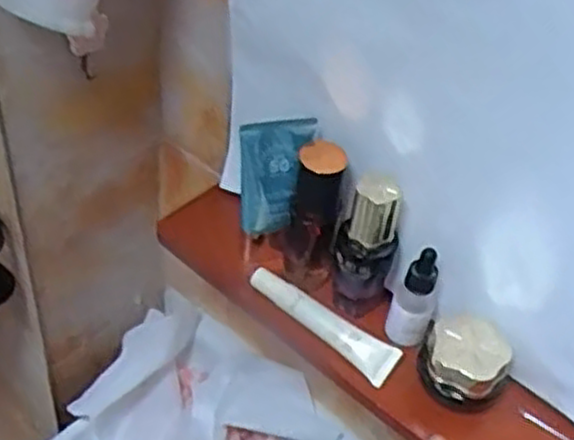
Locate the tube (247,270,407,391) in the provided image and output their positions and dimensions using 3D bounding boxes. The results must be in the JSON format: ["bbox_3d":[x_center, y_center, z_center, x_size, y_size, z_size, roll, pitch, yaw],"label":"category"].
[{"bbox_3d":[0.024,0.073,0.552,0.116,0.021,0.022,30,49,21],"label":"tube"}]

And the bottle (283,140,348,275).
[{"bbox_3d":[0.020,-0.006,0.552,0.036,0.108,0.030,10,44,2],"label":"bottle"}]

